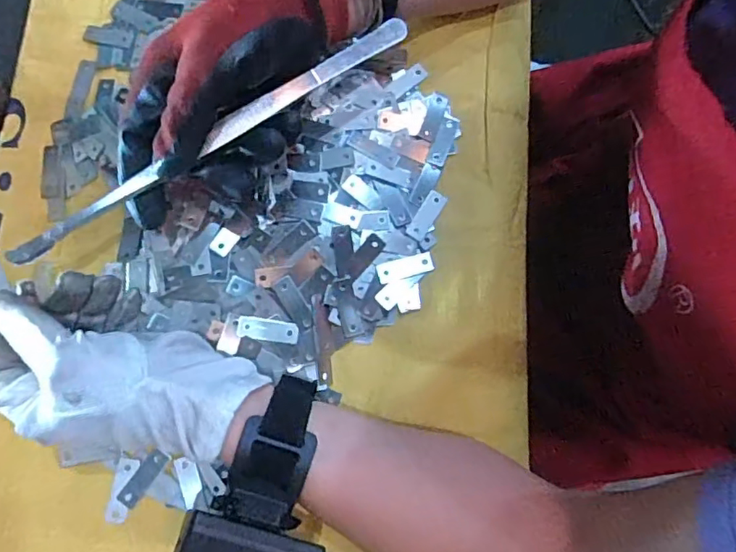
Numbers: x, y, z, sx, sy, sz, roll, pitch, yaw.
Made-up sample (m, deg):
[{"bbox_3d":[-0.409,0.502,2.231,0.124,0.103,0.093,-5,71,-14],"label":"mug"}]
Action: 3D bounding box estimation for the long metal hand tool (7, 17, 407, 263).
[{"bbox_3d":[-0.080,-0.079,0.308,0.250,0.010,0.010,-34,80,-13],"label":"long metal hand tool"}]

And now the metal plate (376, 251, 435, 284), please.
[{"bbox_3d":[0.024,-0.006,0.347,0.035,0.004,0.013,-14,78,-4],"label":"metal plate"}]

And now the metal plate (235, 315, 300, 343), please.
[{"bbox_3d":[-0.060,0.032,0.334,0.035,0.004,0.013,10,77,1],"label":"metal plate"}]

